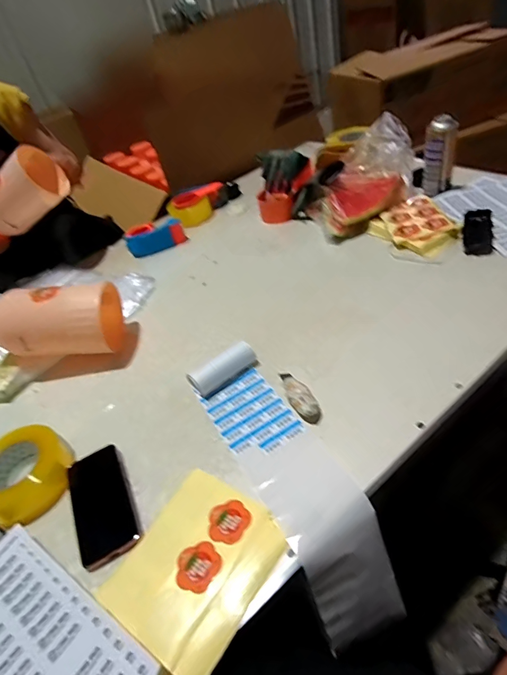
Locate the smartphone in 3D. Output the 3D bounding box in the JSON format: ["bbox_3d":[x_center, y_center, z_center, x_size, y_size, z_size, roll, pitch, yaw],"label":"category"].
[{"bbox_3d":[-0.205,0.224,0.552,0.075,0.006,0.154,-19,50,-19],"label":"smartphone"}]

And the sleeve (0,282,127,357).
[{"bbox_3d":[-0.388,-0.028,0.787,0.236,0.146,0.116,-14,40,2],"label":"sleeve"}]

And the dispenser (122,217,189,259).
[{"bbox_3d":[-0.264,-0.271,1.086,0.154,0.054,0.077,-24,42,-9],"label":"dispenser"}]

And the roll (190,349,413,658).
[{"bbox_3d":[0.043,0.204,0.601,0.114,0.195,0.393,-23,41,-19],"label":"roll"}]

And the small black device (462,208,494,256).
[{"bbox_3d":[0.458,-0.215,0.827,0.053,0.017,0.117,7,67,18],"label":"small black device"}]

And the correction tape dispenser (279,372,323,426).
[{"bbox_3d":[0.070,0.088,0.632,0.035,0.021,0.112,-23,41,-9],"label":"correction tape dispenser"}]

